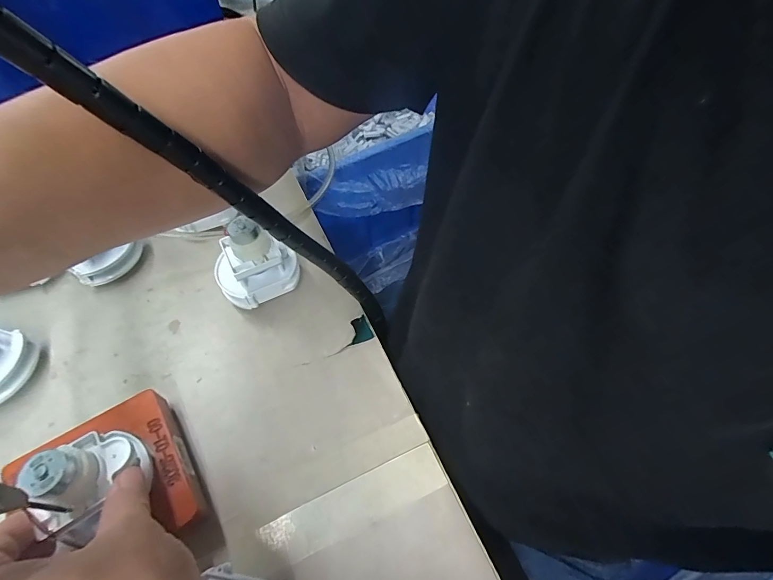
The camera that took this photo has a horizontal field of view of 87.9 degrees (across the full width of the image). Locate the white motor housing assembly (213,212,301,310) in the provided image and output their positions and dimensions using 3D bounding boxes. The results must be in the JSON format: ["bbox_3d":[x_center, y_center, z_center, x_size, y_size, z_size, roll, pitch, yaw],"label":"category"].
[{"bbox_3d":[-0.113,-0.025,0.344,0.069,0.077,0.050,-29,61,-19],"label":"white motor housing assembly"}]

